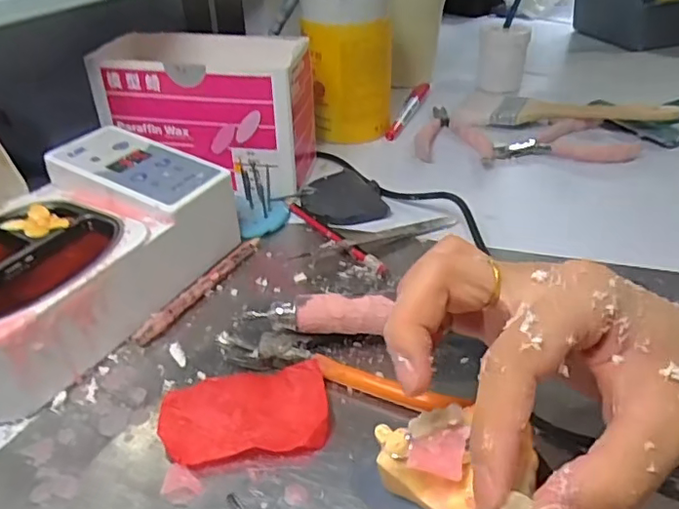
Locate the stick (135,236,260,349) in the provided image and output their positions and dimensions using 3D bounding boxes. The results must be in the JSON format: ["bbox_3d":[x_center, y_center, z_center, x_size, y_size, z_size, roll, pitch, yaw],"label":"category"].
[{"bbox_3d":[-0.086,0.019,0.362,0.010,0.009,0.113,17,40,23],"label":"stick"}]

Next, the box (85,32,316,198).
[{"bbox_3d":[-0.099,-0.118,0.470,0.165,0.102,0.089,6,36,10],"label":"box"}]

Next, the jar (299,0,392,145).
[{"bbox_3d":[0.009,-0.183,0.537,0.077,0.127,0.079,-1,36,0],"label":"jar"}]

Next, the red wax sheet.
[{"bbox_3d":[-0.046,0.078,0.281,0.079,0.008,0.051,-4,36,-5],"label":"red wax sheet"}]

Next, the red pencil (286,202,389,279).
[{"bbox_3d":[-0.004,-0.014,0.409,0.008,0.005,0.110,-24,42,-29],"label":"red pencil"}]

